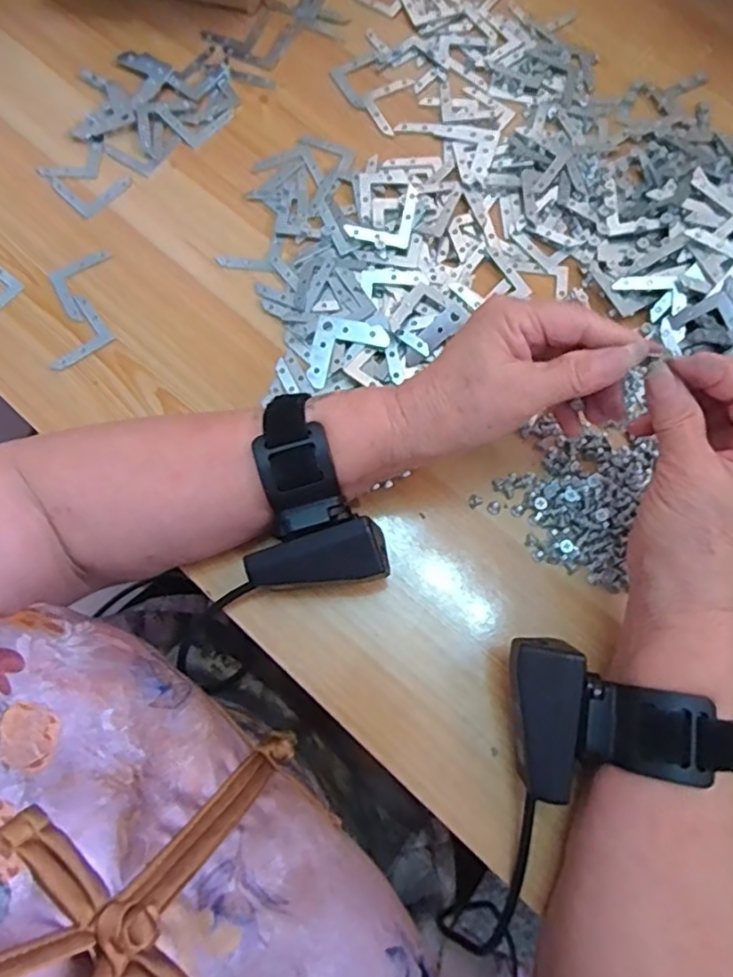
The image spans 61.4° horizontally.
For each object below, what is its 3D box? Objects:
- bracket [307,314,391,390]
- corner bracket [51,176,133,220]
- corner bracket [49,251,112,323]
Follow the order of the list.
[{"bbox_3d":[-0.017,-0.090,0.379,0.054,0.004,0.038,-32,75,3],"label":"bracket"},{"bbox_3d":[-0.186,-0.206,0.419,0.043,0.004,0.037,-43,87,-11],"label":"corner bracket"},{"bbox_3d":[-0.178,-0.130,0.396,0.040,0.004,0.041,-29,75,-9],"label":"corner bracket"}]

